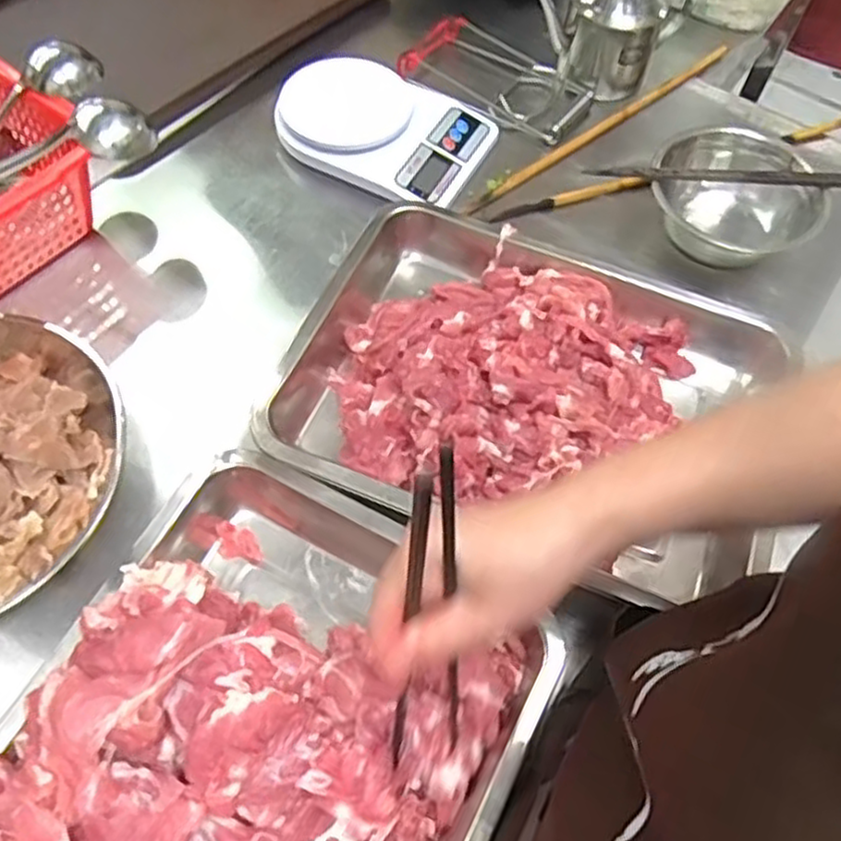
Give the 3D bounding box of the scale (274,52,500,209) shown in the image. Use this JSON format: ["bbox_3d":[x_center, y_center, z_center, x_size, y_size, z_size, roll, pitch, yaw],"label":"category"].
[{"bbox_3d":[-0.034,-0.276,0.690,0.188,0.044,0.138,24,61,11],"label":"scale"}]

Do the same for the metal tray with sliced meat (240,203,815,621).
[{"bbox_3d":[0.075,-0.019,0.540,0.340,0.062,0.260,24,61,11],"label":"metal tray with sliced meat"}]

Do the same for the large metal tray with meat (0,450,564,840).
[{"bbox_3d":[-0.101,0.203,0.395,0.260,0.073,0.338,26,61,12],"label":"large metal tray with meat"}]

